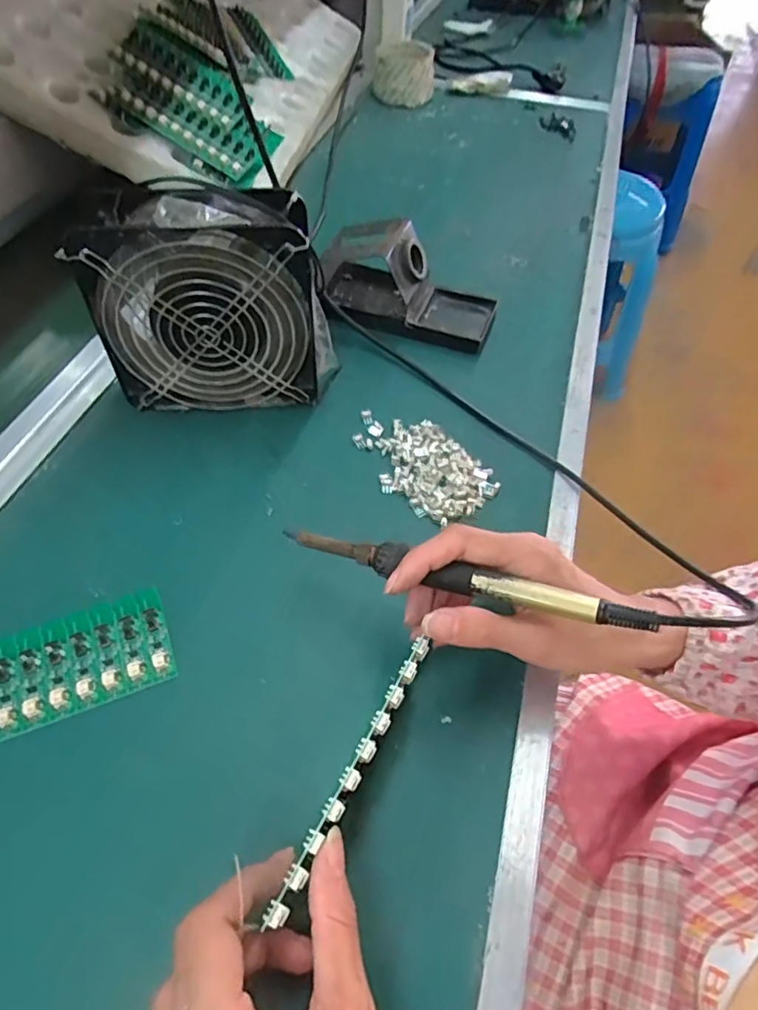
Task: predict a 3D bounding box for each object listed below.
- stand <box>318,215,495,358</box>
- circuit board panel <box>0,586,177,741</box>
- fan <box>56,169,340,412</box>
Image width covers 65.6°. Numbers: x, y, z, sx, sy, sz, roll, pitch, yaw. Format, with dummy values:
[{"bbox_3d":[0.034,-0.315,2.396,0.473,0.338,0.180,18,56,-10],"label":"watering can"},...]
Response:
[{"bbox_3d":[0.022,-0.199,0.520,0.163,0.069,0.078,18,54,12],"label":"stand"},{"bbox_3d":[-0.191,0.096,0.340,0.135,0.012,0.063,-18,55,-15],"label":"circuit board panel"},{"bbox_3d":[-0.117,-0.141,0.426,0.159,0.152,0.056,-4,53,-5],"label":"fan"}]

